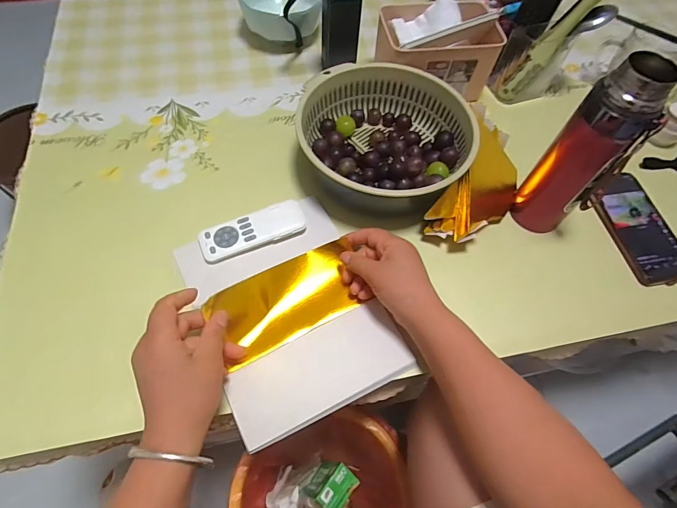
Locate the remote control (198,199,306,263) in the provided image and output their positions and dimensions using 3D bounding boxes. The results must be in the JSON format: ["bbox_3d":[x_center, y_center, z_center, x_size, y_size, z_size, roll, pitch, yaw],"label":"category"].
[{"bbox_3d":[-0.104,-0.028,0.476,0.126,0.015,0.044,-21,62,-14],"label":"remote control"}]

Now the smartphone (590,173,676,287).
[{"bbox_3d":[0.391,-0.036,0.508,0.080,0.013,0.159,-10,60,-8],"label":"smartphone"}]

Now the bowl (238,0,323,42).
[{"bbox_3d":[-0.092,-0.420,0.667,0.133,0.081,0.139,1,61,-3],"label":"bowl"}]

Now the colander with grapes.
[{"bbox_3d":[0.061,-0.152,0.521,0.222,0.076,0.211,1,59,-2],"label":"colander with grapes"}]

